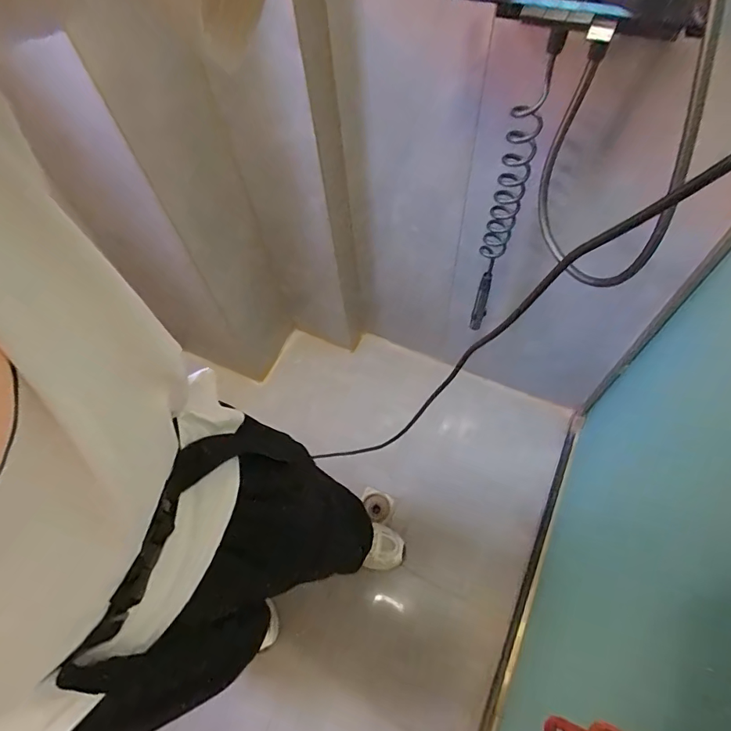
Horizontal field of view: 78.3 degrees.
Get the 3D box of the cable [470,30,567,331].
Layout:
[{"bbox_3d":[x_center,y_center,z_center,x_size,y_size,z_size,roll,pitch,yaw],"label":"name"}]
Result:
[{"bbox_3d":[0.244,-0.253,0.821,0.046,0.636,0.066,15,61,12],"label":"cable"}]

